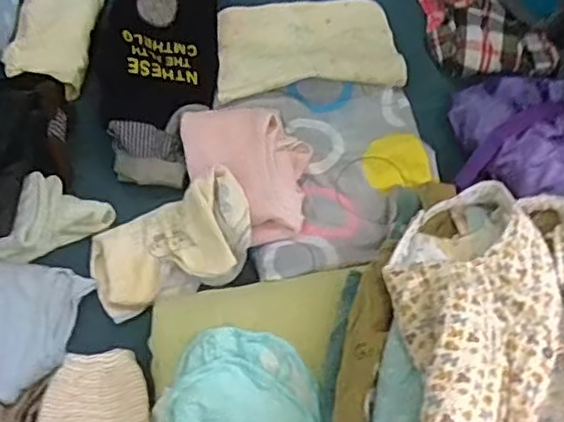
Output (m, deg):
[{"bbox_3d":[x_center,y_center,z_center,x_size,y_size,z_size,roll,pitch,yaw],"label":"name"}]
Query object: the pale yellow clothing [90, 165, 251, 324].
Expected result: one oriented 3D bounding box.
[{"bbox_3d":[-0.151,0.043,0.883,0.222,0.065,0.132,-20,66,-10],"label":"pale yellow clothing"}]

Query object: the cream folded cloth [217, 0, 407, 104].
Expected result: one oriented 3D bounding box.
[{"bbox_3d":[0.044,-0.268,1.048,0.289,0.048,0.190,-4,58,-5],"label":"cream folded cloth"}]

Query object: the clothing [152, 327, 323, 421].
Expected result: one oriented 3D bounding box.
[{"bbox_3d":[-0.054,0.217,0.760,0.193,0.054,0.145,-3,64,-2],"label":"clothing"}]

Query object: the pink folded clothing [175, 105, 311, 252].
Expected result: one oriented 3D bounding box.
[{"bbox_3d":[-0.045,-0.063,0.902,0.173,0.051,0.207,-9,64,-5],"label":"pink folded clothing"}]

